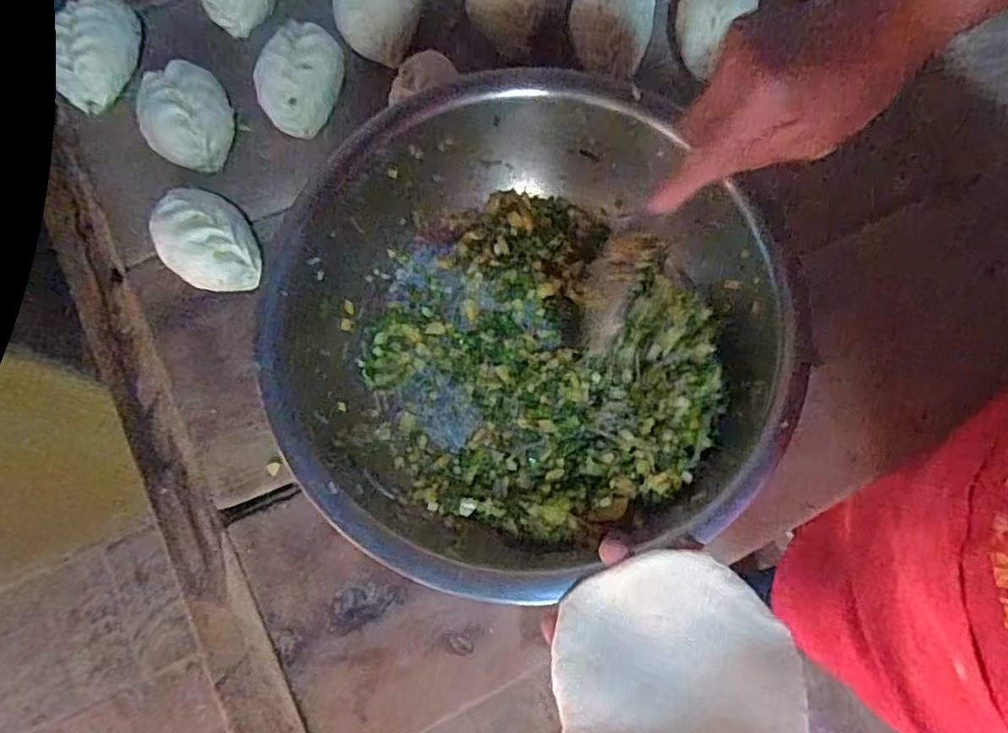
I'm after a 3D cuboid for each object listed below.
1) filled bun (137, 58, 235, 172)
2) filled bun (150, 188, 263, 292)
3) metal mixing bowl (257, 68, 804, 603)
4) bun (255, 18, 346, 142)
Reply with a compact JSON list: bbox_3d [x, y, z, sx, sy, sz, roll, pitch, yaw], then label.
[{"bbox_3d":[-0.262,-0.208,0.521,0.075,0.048,0.090,-43,77,-9],"label":"filled bun"},{"bbox_3d":[-0.232,-0.098,0.489,0.065,0.054,0.093,-43,77,-9],"label":"filled bun"},{"bbox_3d":[0.002,-0.022,0.442,0.307,0.104,0.313,0,74,0],"label":"metal mixing bowl"},{"bbox_3d":[-0.167,-0.244,0.527,0.062,0.043,0.096,12,76,6],"label":"bun"}]

